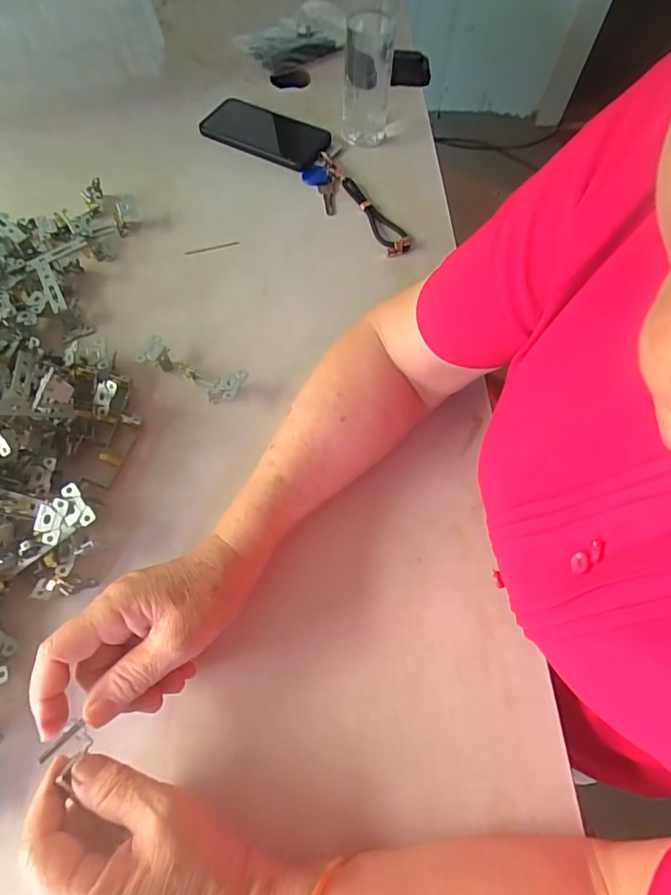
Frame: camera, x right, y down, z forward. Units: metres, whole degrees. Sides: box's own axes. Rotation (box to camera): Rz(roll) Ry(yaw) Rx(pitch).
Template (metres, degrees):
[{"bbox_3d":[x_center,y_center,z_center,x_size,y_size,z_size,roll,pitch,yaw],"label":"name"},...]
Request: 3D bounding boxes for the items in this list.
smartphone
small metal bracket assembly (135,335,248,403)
[{"bbox_3d":[-0.090,-0.415,0.609,0.170,0.015,0.088,27,69,11],"label":"smartphone"},{"bbox_3d":[-0.135,-0.072,0.444,0.102,0.027,0.031,23,68,9],"label":"small metal bracket assembly"}]

